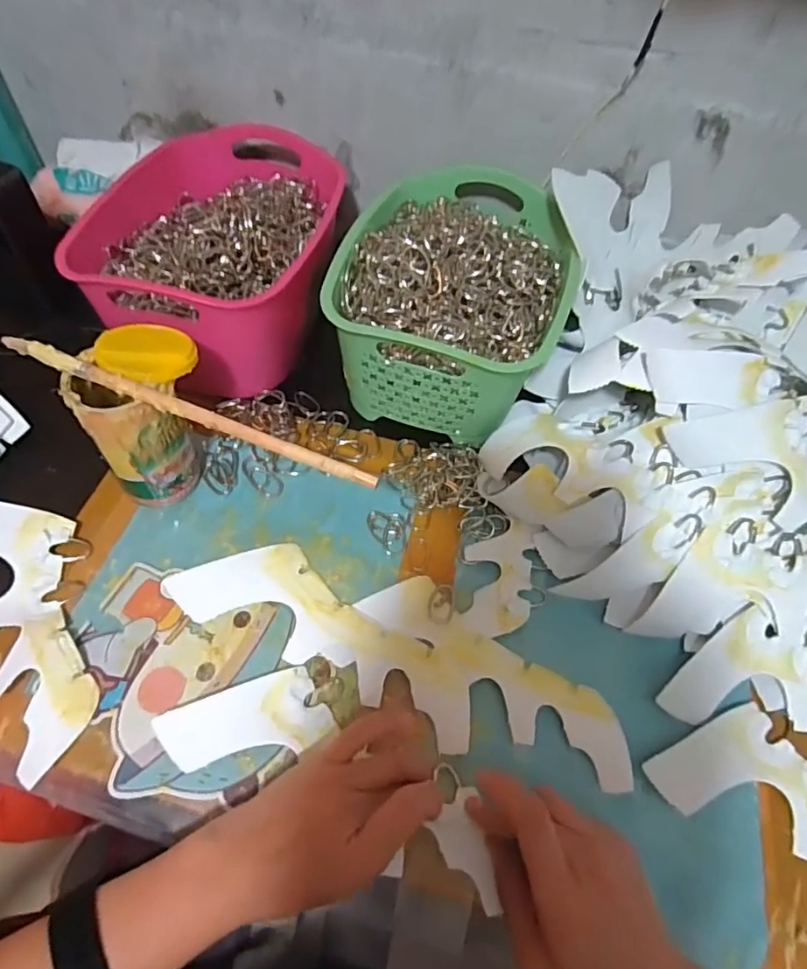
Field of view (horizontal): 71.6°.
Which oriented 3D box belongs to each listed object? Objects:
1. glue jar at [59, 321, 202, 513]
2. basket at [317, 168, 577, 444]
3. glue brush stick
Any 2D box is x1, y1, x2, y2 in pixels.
[{"bbox_3d":[-0.194,-0.050,0.434,0.094,0.127,0.071,-32,67,-21],"label":"glue jar"},{"bbox_3d":[0.050,-0.184,0.535,0.198,0.102,0.269,17,60,6],"label":"basket"},{"bbox_3d":[-0.140,-0.048,0.363,0.262,0.015,0.013,19,57,8],"label":"glue brush stick"}]

